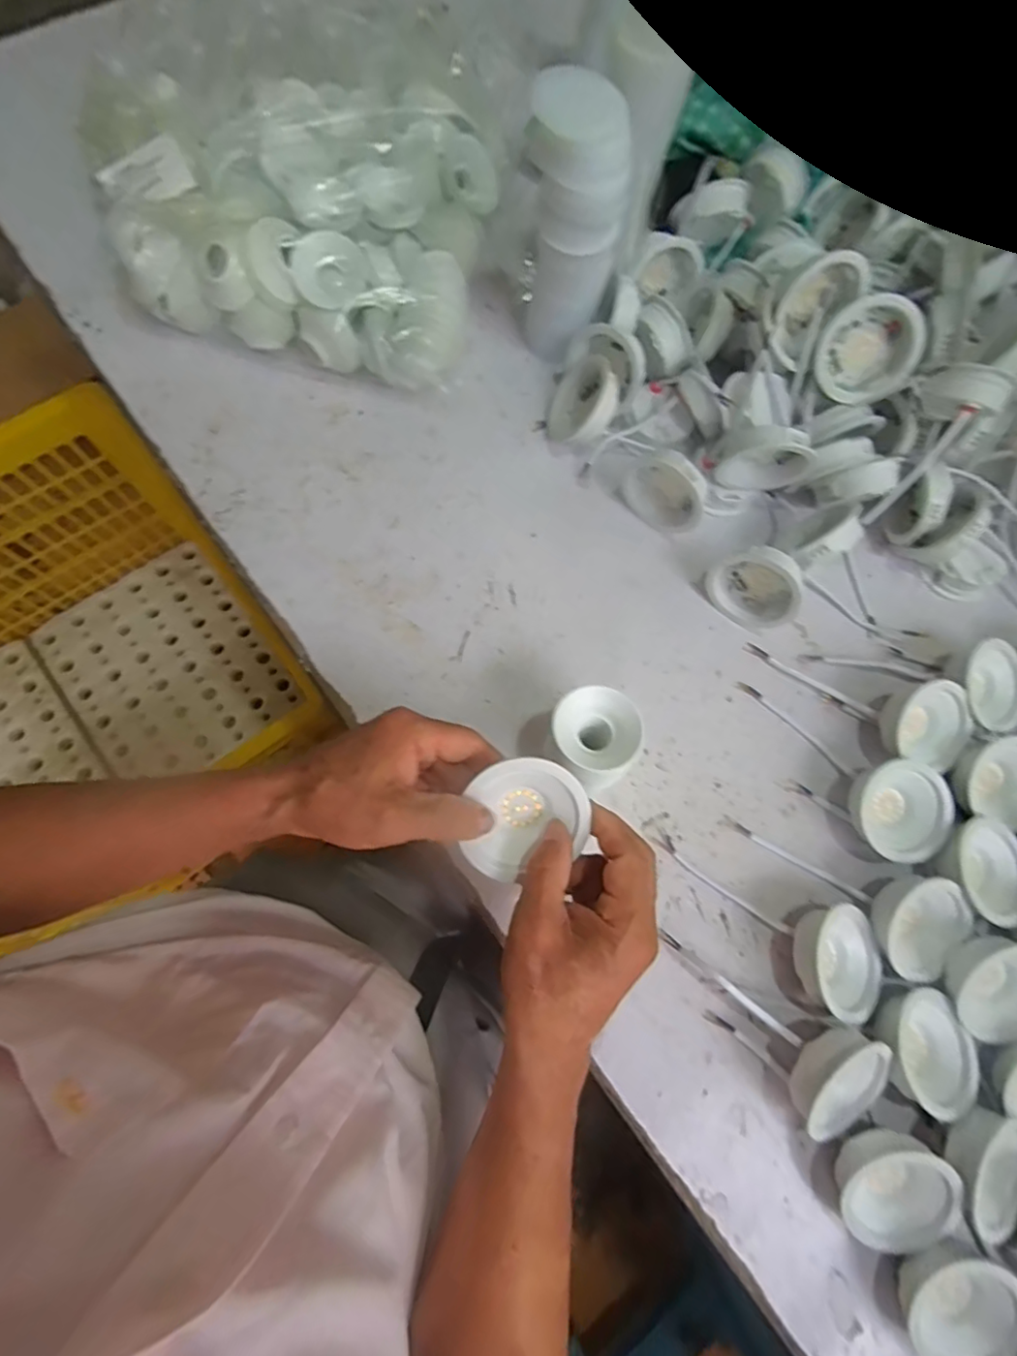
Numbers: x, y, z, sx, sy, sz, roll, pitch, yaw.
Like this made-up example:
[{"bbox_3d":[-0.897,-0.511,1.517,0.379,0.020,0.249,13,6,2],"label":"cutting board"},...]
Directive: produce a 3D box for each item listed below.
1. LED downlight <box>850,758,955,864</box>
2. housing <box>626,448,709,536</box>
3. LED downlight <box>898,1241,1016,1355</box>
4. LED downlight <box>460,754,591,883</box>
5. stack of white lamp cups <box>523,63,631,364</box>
[{"bbox_3d":[0.285,0.098,0.425,0.072,0.037,0.070,12,74,0],"label":"LED downlight"},{"bbox_3d":[0.127,-0.148,0.465,0.025,0.063,0.067,-42,82,-13],"label":"housing"},{"bbox_3d":[0.271,0.376,0.341,0.067,0.024,0.067,-44,80,4],"label":"LED downlight"},{"bbox_3d":[0.004,0.073,0.323,0.068,0.028,0.068,-45,105,5],"label":"LED downlight"},{"bbox_3d":[0.046,-0.337,0.452,0.075,0.182,0.065,8,74,-1],"label":"stack of white lamp cups"}]

